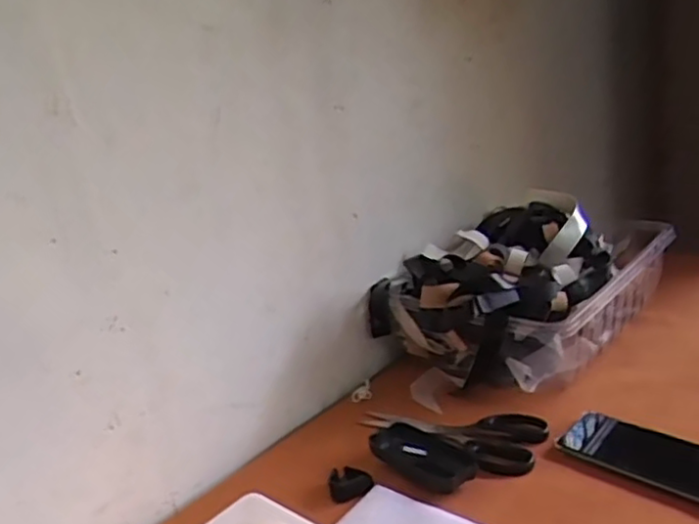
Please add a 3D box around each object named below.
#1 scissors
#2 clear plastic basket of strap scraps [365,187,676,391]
[{"bbox_3d":[0.105,0.186,0.701,0.194,0.012,0.088,-1,19,21],"label":"scissors"},{"bbox_3d":[0.232,0.032,0.860,0.357,0.169,0.238,-23,23,-40],"label":"clear plastic basket of strap scraps"}]

